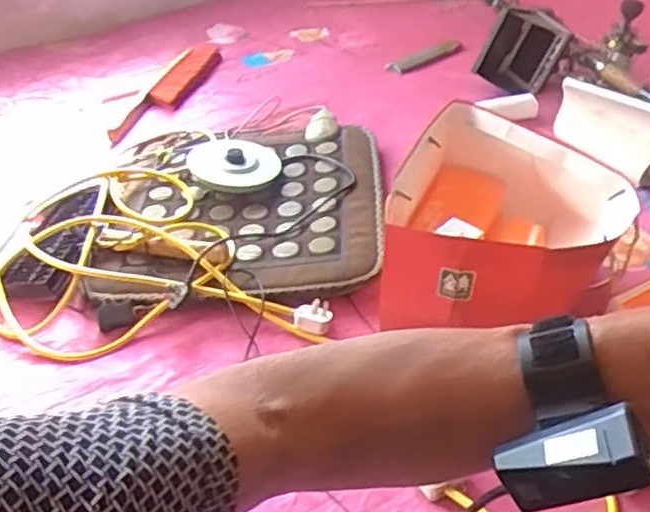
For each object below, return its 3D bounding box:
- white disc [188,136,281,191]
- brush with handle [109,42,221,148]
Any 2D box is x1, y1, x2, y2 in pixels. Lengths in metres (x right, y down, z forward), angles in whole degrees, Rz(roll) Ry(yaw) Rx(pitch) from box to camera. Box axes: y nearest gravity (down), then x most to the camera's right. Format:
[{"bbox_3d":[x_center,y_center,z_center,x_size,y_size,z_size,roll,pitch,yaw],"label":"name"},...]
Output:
[{"bbox_3d":[-0.158,-0.162,1.197,0.152,0.028,0.152,-2,41,2],"label":"white disc"},{"bbox_3d":[-0.326,-0.361,1.492,0.102,0.048,0.396,9,42,14],"label":"brush with handle"}]

